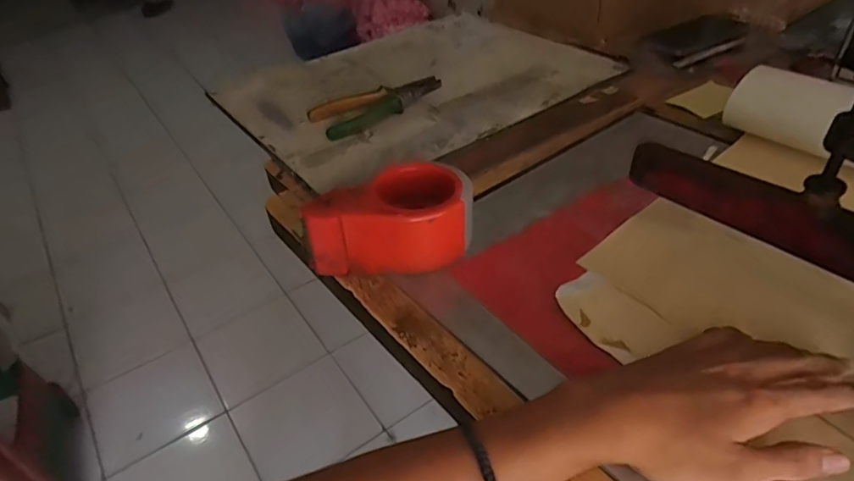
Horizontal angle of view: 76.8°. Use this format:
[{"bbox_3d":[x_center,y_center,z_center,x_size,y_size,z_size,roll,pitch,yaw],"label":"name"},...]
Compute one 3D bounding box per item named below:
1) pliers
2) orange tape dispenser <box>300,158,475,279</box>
[{"bbox_3d":[-0.059,-0.175,0.684,0.173,0.021,0.071,-27,45,-24],"label":"pliers"},{"bbox_3d":[-0.031,-0.021,0.471,0.141,0.063,0.086,-2,41,2],"label":"orange tape dispenser"}]

